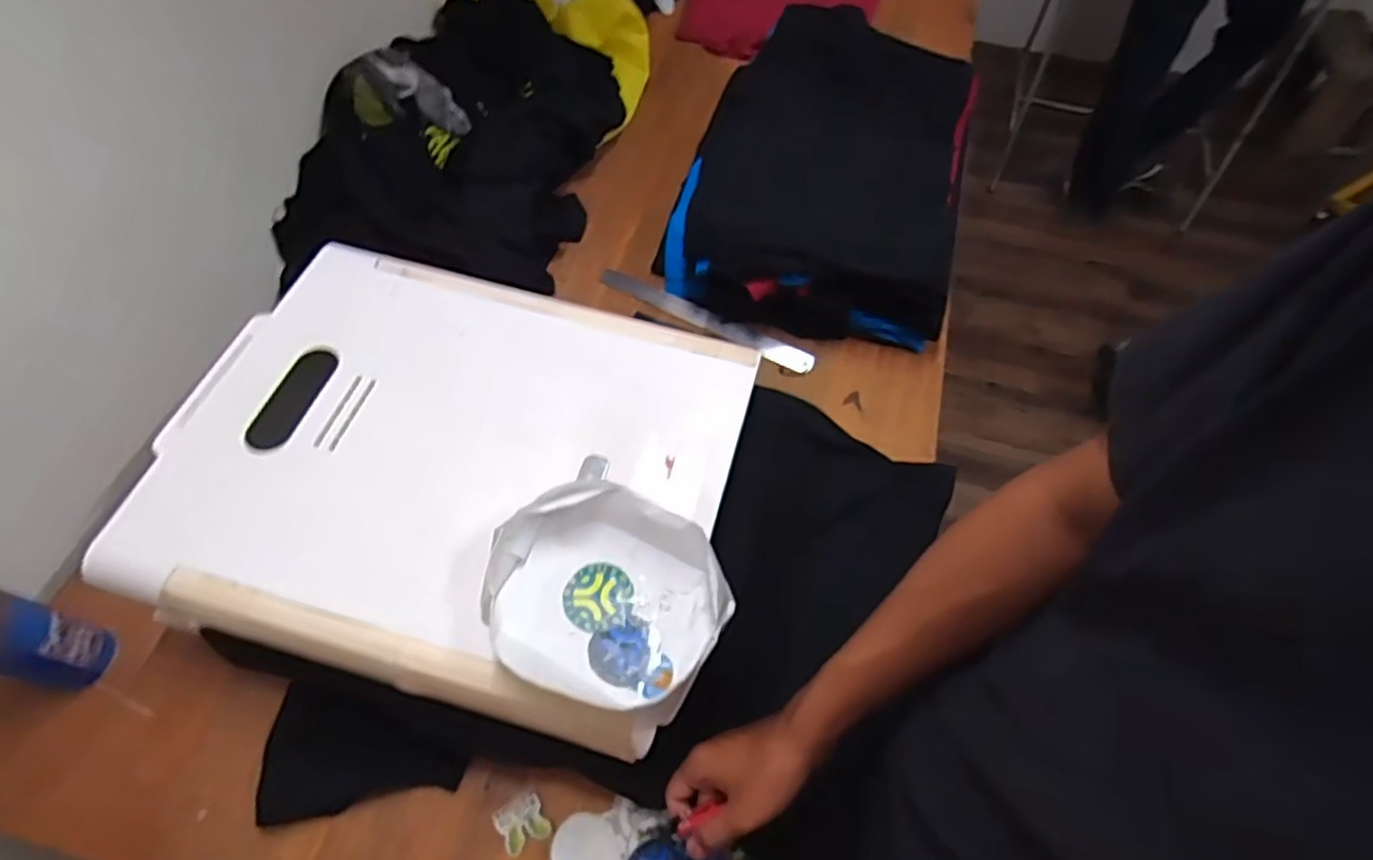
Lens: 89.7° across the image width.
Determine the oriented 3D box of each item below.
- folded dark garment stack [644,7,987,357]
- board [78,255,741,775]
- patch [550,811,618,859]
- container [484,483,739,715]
[{"bbox_3d":[0.195,-0.372,0.983,0.378,0.161,0.478,13,59,7],"label":"folded dark garment stack"},{"bbox_3d":[-0.215,0.025,0.645,0.492,0.038,0.394,15,60,4],"label":"board"},{"bbox_3d":[-0.091,0.372,0.614,0.057,0.004,0.054,1,58,-1],"label":"patch"},{"bbox_3d":[-0.065,0.130,0.552,0.186,0.050,0.154,19,60,10],"label":"container"}]

